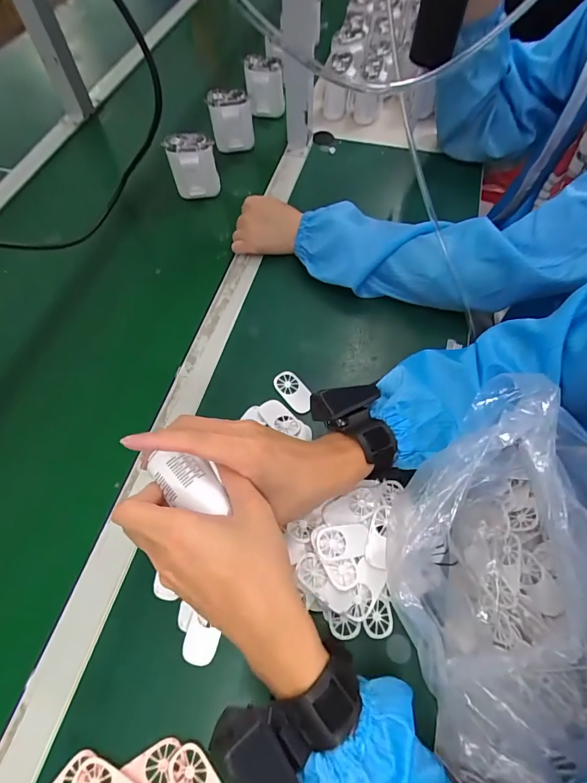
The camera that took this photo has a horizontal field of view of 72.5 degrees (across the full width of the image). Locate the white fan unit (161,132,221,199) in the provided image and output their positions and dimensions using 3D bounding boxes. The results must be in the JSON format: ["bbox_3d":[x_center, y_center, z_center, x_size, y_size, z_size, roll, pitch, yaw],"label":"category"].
[{"bbox_3d":[-0.155,-0.347,0.620,0.066,0.079,0.044,-20,64,-10],"label":"white fan unit"}]

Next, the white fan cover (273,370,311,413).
[{"bbox_3d":[0.000,-0.001,0.470,0.028,0.012,0.063,-36,68,-17],"label":"white fan cover"}]

